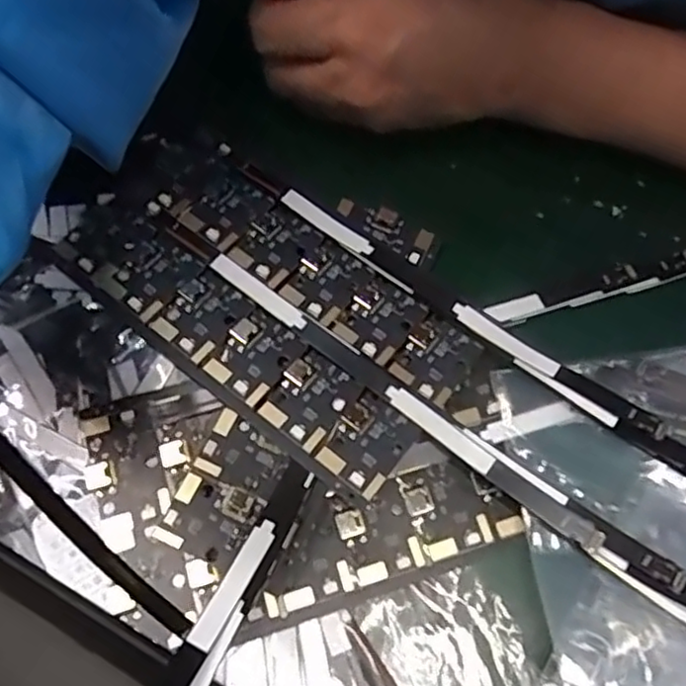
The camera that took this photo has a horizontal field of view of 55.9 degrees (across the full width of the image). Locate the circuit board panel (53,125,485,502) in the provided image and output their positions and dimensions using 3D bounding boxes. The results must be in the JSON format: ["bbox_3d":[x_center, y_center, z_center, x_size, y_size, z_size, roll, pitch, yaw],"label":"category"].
[{"bbox_3d":[-0.028,-0.018,0.212,0.139,0.008,0.067,39,73,12],"label":"circuit board panel"}]

